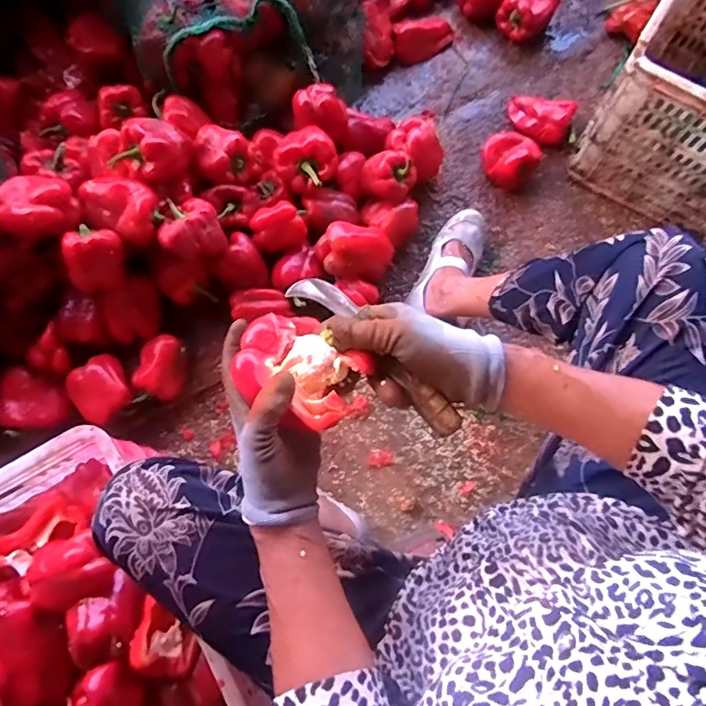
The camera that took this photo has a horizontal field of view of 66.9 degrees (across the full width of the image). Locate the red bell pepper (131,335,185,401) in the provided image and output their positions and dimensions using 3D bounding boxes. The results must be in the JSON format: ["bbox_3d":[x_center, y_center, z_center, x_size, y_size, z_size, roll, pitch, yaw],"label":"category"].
[{"bbox_3d":[-0.313,0.025,0.888,0.065,0.065,0.101,13,74,3],"label":"red bell pepper"}]

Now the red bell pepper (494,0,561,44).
[{"bbox_3d":[0.364,-0.713,1.112,0.089,0.092,0.091,-40,78,-11],"label":"red bell pepper"}]

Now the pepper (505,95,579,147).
[{"bbox_3d":[0.367,-0.469,1.060,0.128,0.067,0.076,21,75,5],"label":"pepper"}]

